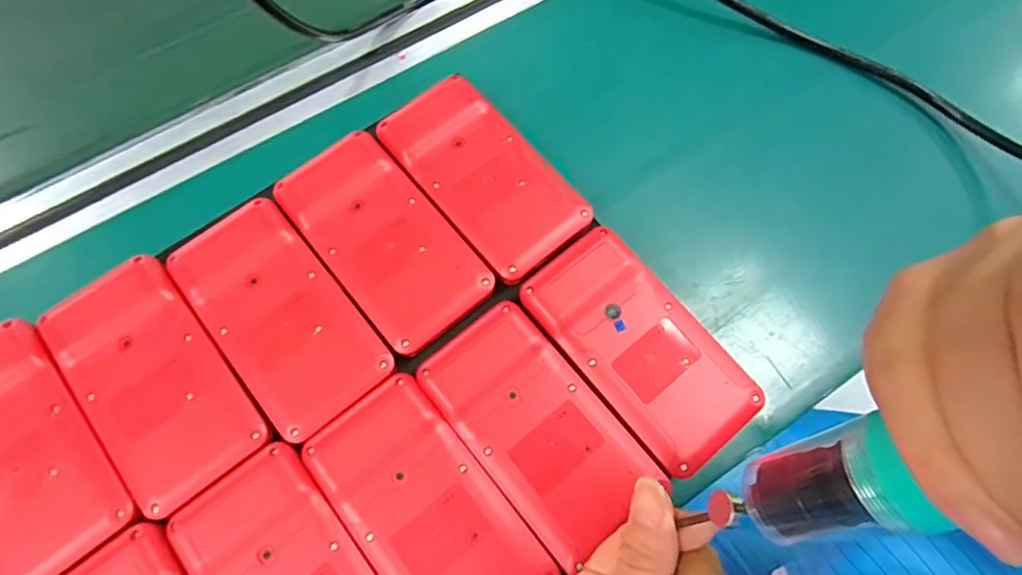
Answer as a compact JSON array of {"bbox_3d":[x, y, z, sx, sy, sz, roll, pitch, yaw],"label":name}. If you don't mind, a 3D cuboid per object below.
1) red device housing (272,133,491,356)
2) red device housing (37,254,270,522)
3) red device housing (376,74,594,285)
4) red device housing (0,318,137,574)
[{"bbox_3d":[-0.067,-0.027,0.303,0.060,0.009,0.118,-38,75,-13],"label":"red device housing"},{"bbox_3d":[-0.172,0.043,0.280,0.063,0.011,0.119,-37,74,-13],"label":"red device housing"},{"bbox_3d":[-0.014,-0.062,0.316,0.062,0.013,0.116,-37,74,-13],"label":"red device housing"},{"bbox_3d":[-0.225,0.075,0.264,0.062,0.011,0.116,-37,74,-13],"label":"red device housing"}]

